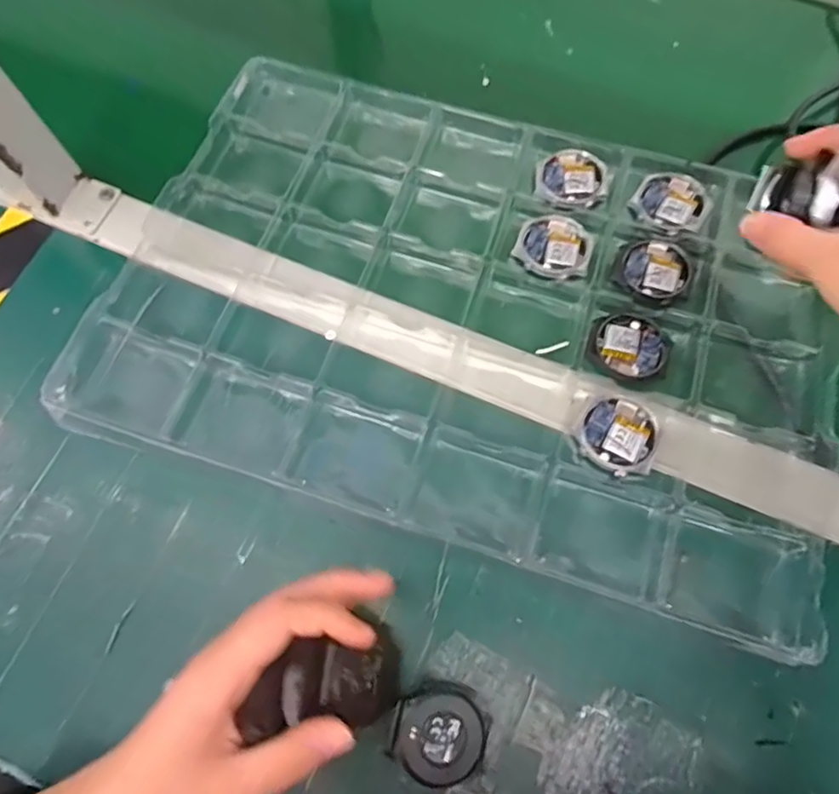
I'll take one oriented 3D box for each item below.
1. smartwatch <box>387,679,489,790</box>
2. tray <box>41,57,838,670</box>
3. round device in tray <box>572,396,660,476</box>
[{"bbox_3d":[0.010,0.168,0.285,0.046,0.021,0.045,15,71,5],"label":"smartwatch"},{"bbox_3d":[0.035,-0.061,0.366,0.435,0.023,0.297,17,72,6],"label":"tray"},{"bbox_3d":[0.118,0.022,0.339,0.046,0.010,0.045,0,71,0],"label":"round device in tray"}]

